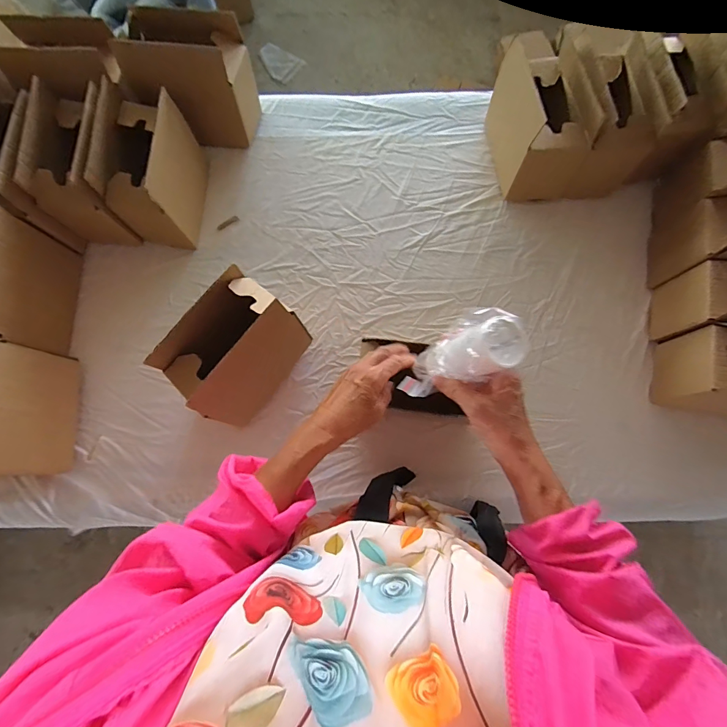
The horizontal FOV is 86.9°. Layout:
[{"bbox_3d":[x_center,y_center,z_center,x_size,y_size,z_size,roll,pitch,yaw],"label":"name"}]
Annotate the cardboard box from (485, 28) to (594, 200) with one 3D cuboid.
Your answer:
[{"bbox_3d":[0.278,-0.388,0.623,0.100,0.159,0.178,-10,79,-1],"label":"cardboard box"}]

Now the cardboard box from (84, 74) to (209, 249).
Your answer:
[{"bbox_3d":[-0.337,-0.316,0.624,0.109,0.158,0.200,2,79,1],"label":"cardboard box"}]

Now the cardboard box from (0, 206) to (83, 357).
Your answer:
[{"bbox_3d":[-0.526,-0.112,0.569,0.118,0.160,0.182,-4,79,0],"label":"cardboard box"}]

